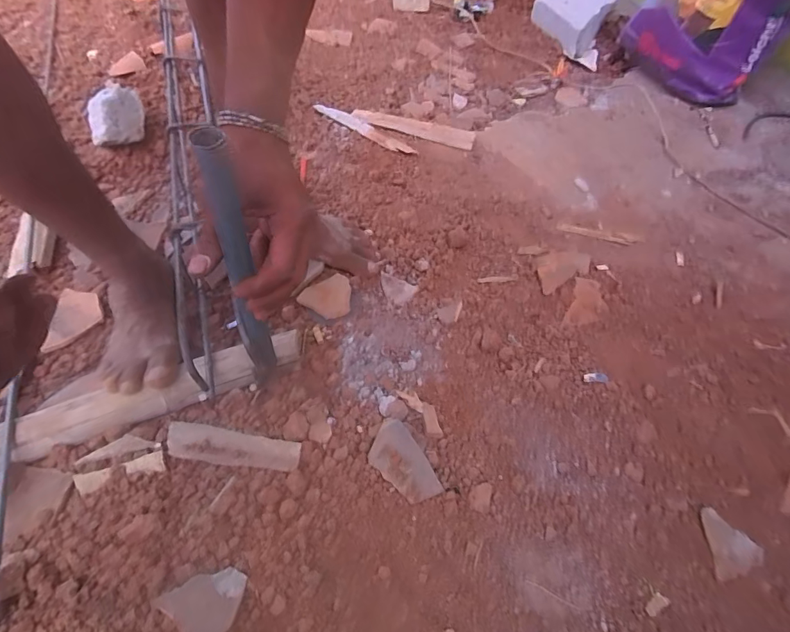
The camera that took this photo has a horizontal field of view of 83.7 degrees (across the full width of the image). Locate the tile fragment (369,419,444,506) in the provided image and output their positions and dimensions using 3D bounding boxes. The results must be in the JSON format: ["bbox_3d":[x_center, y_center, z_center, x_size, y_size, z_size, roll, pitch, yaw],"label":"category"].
[{"bbox_3d":[0.005,0.158,0.477,0.050,0.015,0.095,-25,59,-21],"label":"tile fragment"}]

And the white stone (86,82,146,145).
[{"bbox_3d":[-0.505,-0.357,0.799,0.103,0.075,0.084,-32,62,-25],"label":"white stone"}]

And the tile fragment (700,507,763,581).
[{"bbox_3d":[0.339,0.227,0.438,0.055,0.005,0.062,6,53,0],"label":"tile fragment"}]

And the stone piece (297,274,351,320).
[{"bbox_3d":[-0.093,-0.024,0.624,0.073,0.011,0.062,-28,60,-23],"label":"stone piece"}]

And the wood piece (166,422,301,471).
[{"bbox_3d":[-0.177,0.143,0.481,0.144,0.004,0.037,9,53,2],"label":"wood piece"}]

